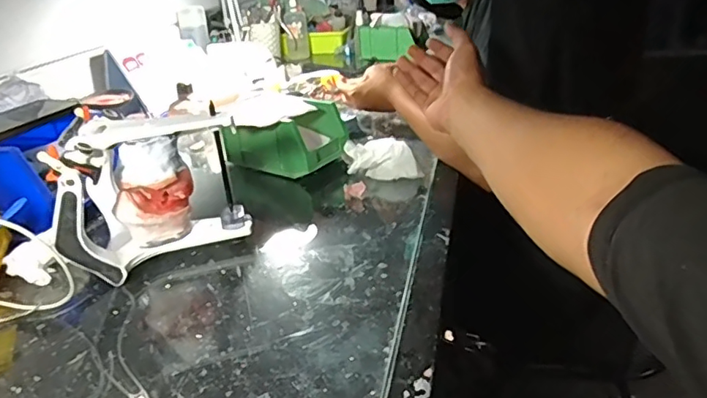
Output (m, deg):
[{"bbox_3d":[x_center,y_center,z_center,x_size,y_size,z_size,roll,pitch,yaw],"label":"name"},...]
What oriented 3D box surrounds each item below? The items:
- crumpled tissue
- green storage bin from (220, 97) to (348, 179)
[{"bbox_3d":[0.043,-0.055,0.746,0.110,0.046,0.044,9,29,24],"label":"crumpled tissue"},{"bbox_3d":[-0.104,-0.092,0.797,0.172,0.082,0.098,11,30,27],"label":"green storage bin"}]

